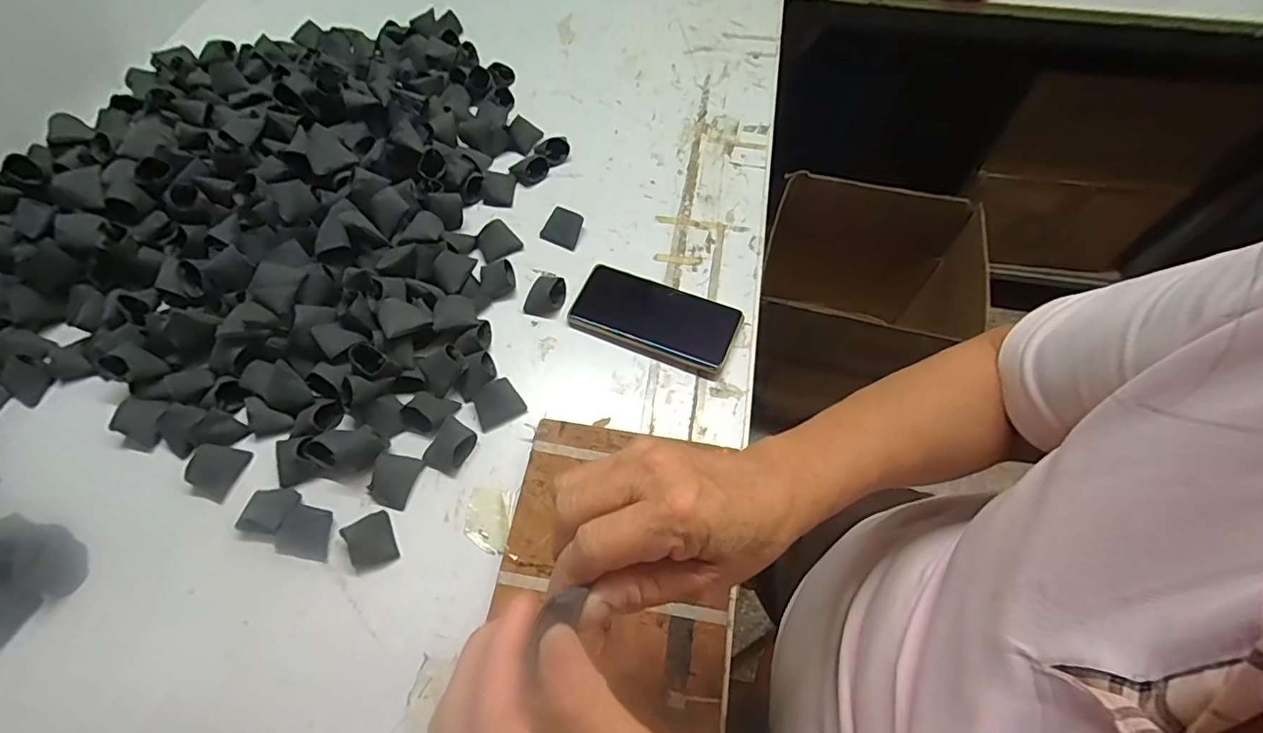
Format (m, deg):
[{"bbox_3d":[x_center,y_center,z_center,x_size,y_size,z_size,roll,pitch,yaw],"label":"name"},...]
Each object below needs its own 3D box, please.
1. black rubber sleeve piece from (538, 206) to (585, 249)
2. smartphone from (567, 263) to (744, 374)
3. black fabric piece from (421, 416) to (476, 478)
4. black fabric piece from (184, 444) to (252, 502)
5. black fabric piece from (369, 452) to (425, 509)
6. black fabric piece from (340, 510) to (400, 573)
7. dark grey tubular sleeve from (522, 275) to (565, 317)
[{"bbox_3d":[-0.075,-0.151,0.592,0.042,0.019,0.036,18,64,9],"label":"black rubber sleeve piece"},{"bbox_3d":[0.023,-0.049,0.540,0.159,0.012,0.077,21,64,10],"label":"smartphone"},{"bbox_3d":[-0.158,0.066,0.473,0.036,0.023,0.044,23,65,12],"label":"black fabric piece"},{"bbox_3d":[-0.363,0.090,0.477,0.038,0.016,0.046,17,64,9],"label":"black fabric piece"},{"bbox_3d":[-0.202,0.095,0.462,0.034,0.017,0.043,13,63,6],"label":"black fabric piece"},{"bbox_3d":[-0.210,0.140,0.440,0.031,0.016,0.041,-25,65,-12],"label":"black fabric piece"},{"bbox_3d":[-0.086,-0.076,0.551,0.036,0.022,0.048,15,63,7],"label":"dark grey tubular sleeve"}]

